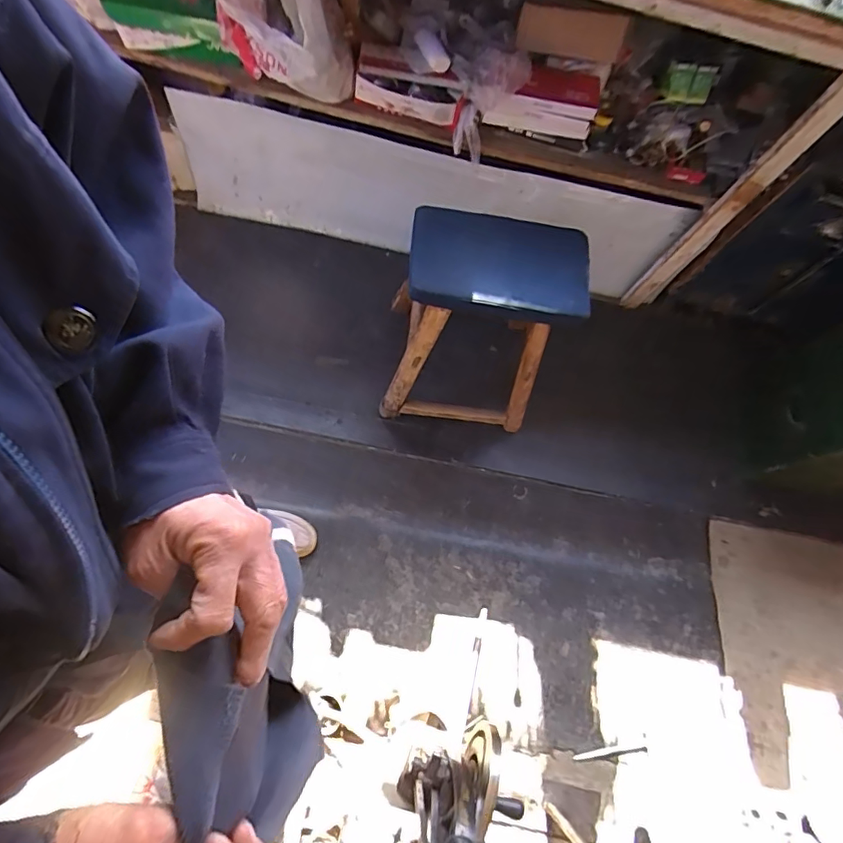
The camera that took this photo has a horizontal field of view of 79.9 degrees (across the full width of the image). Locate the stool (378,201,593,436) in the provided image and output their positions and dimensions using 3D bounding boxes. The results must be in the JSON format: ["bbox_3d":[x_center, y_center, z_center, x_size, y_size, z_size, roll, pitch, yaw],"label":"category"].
[{"bbox_3d":[0.115,-0.206,1.128,0.343,0.422,0.304,9,72,-5],"label":"stool"}]

